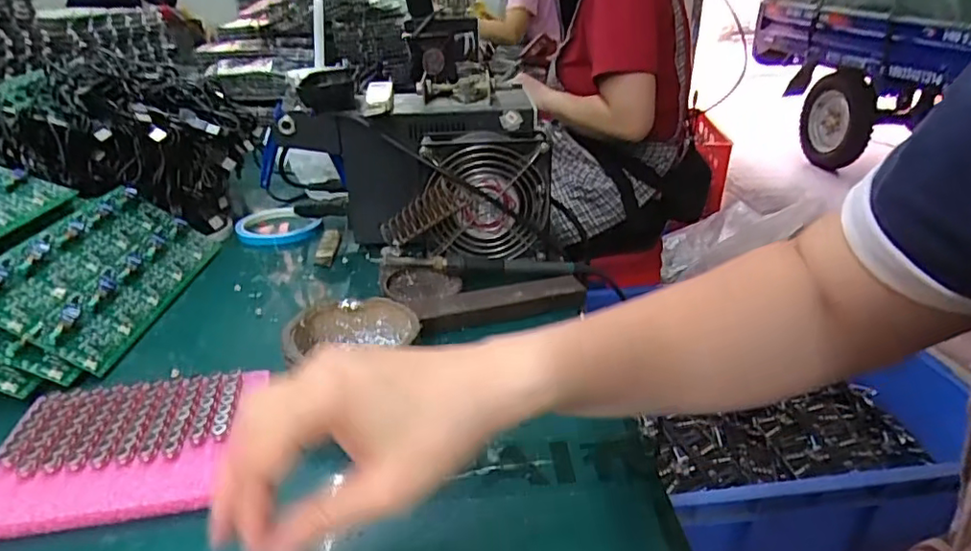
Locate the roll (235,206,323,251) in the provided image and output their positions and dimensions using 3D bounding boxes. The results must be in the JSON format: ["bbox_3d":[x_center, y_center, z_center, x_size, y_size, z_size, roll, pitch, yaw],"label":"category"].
[{"bbox_3d":[-0.231,-0.056,0.658,0.086,0.014,0.086,-12,29,-23],"label":"roll"}]

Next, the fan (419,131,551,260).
[{"bbox_3d":[0.002,-0.072,0.550,0.114,0.106,0.057,3,26,6],"label":"fan"}]

